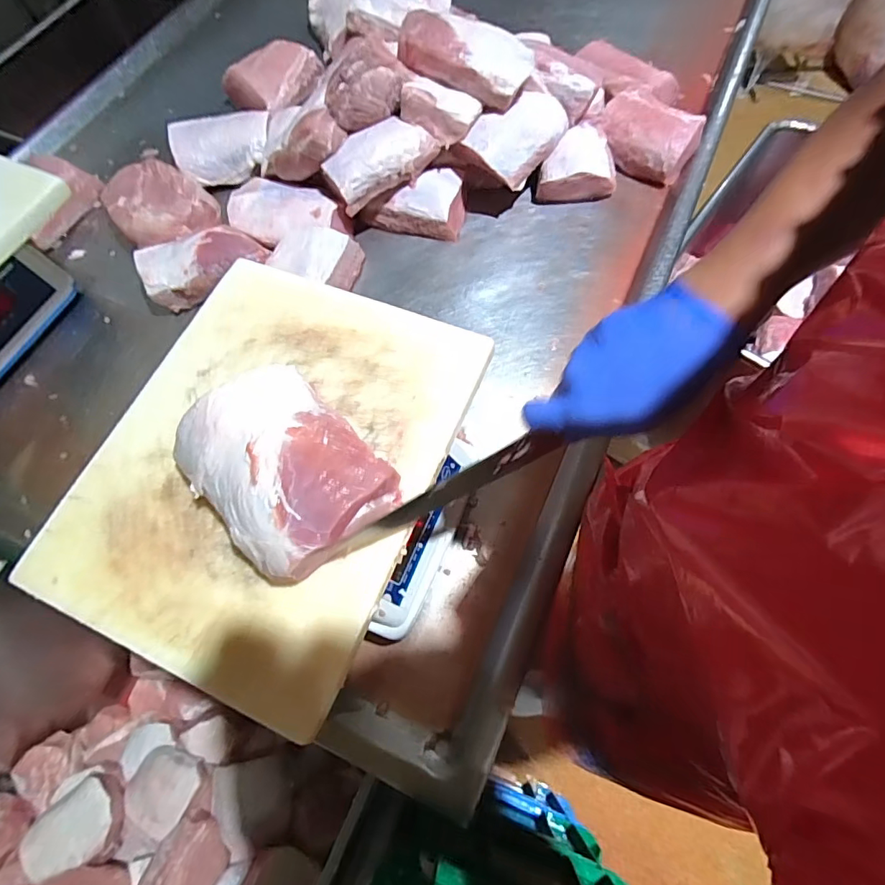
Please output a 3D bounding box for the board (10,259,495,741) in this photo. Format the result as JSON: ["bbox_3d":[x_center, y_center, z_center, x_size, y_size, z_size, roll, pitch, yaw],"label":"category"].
[{"bbox_3d":[-0.162,0.007,0.451,0.304,0.021,0.367,20,69,12],"label":"board"}]

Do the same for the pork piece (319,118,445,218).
[{"bbox_3d":[-0.090,-0.416,0.728,0.158,0.057,0.074,-28,68,-9],"label":"pork piece"}]

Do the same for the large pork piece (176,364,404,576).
[{"bbox_3d":[-0.134,0.021,0.412,0.171,0.066,0.127,41,75,19],"label":"large pork piece"}]

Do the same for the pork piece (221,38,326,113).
[{"bbox_3d":[-0.305,-0.681,0.917,0.143,0.054,0.148,34,72,16],"label":"pork piece"}]

